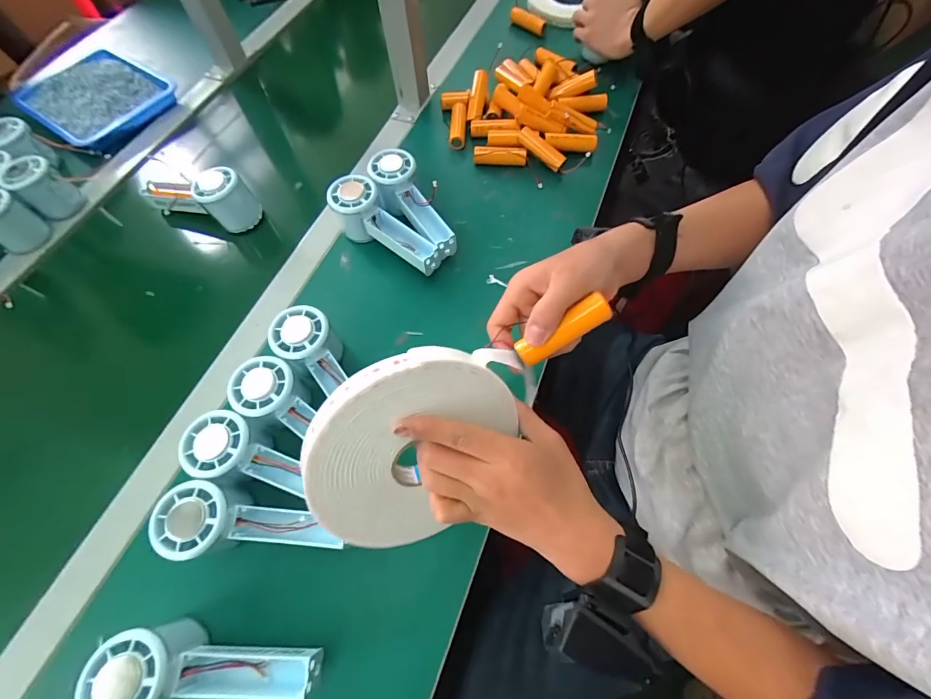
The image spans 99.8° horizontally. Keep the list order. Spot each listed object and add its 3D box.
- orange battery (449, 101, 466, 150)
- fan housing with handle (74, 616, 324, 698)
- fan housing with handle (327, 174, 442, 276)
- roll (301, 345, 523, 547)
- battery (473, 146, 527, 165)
[{"bbox_3d":[-0.010,-0.322,0.566,0.022,0.020,0.074,2,64,2],"label":"orange battery"},{"bbox_3d":[-0.186,0.232,0.293,0.149,0.056,0.055,-7,64,-2],"label":"fan housing with handle"},{"bbox_3d":[-0.093,-0.146,0.469,0.154,0.063,0.061,38,70,3],"label":"fan housing with handle"},{"bbox_3d":[-0.036,0.074,0.277,0.142,0.153,0.018,1,22,-25],"label":"roll"},{"bbox_3d":[0.047,-0.265,0.537,0.070,0.021,0.018,1,64,1],"label":"battery"}]

